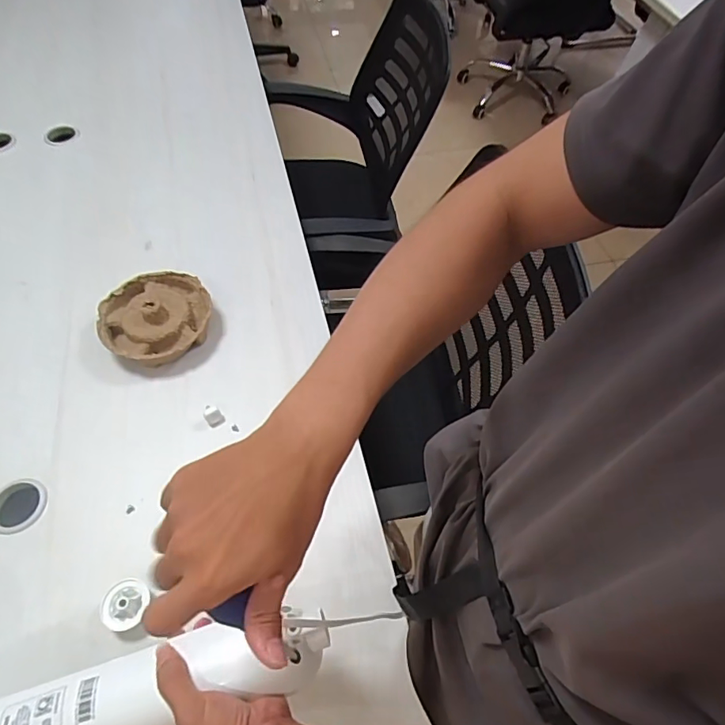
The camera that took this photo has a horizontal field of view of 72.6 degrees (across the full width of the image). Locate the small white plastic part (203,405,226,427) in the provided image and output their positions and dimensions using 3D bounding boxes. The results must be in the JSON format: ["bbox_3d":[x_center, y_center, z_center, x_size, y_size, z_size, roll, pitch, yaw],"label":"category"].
[{"bbox_3d":[-0.208,0.074,0.688,0.023,0.013,0.030,-32,64,-21],"label":"small white plastic part"}]

